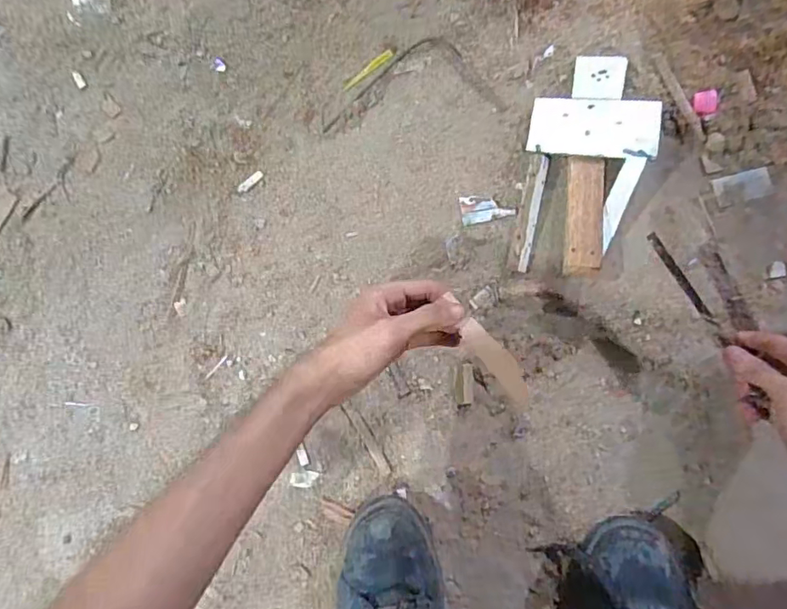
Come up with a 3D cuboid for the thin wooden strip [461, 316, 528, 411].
[{"bbox_3d":[0.083,0.047,0.422,0.023,0.007,0.082,-38,92,0],"label":"thin wooden strip"}]

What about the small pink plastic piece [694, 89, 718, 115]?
[{"bbox_3d":[0.326,-0.211,0.551,0.022,0.011,0.024,0,85,4],"label":"small pink plastic piece"}]

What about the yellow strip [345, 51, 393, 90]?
[{"bbox_3d":[-0.030,-0.265,0.595,0.067,0.004,0.011,-34,83,1],"label":"yellow strip"}]

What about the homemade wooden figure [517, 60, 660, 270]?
[{"bbox_3d":[0.197,-0.144,0.537,0.118,0.037,0.225,10,86,5],"label":"homemade wooden figure"}]

